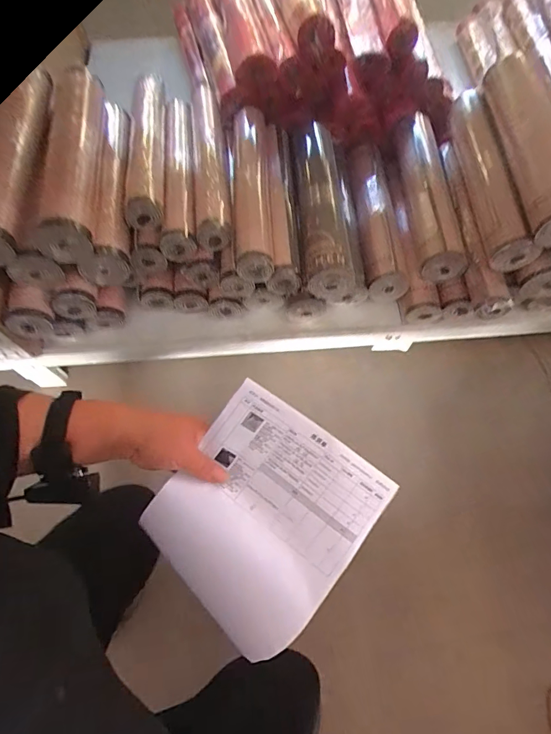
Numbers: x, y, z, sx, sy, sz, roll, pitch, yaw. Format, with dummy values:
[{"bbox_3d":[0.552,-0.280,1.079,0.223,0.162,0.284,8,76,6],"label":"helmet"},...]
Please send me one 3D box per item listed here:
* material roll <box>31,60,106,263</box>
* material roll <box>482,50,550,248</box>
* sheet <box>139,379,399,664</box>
[{"bbox_3d":[-0.478,-0.514,0.990,0.101,0.110,0.622,-8,66,-5],"label":"material roll"},{"bbox_3d":[0.551,-0.481,0.908,0.111,0.126,0.471,-2,65,-2],"label":"material roll"},{"bbox_3d":[-0.018,0.171,0.467,0.210,0.024,0.244,39,94,2],"label":"sheet"}]

